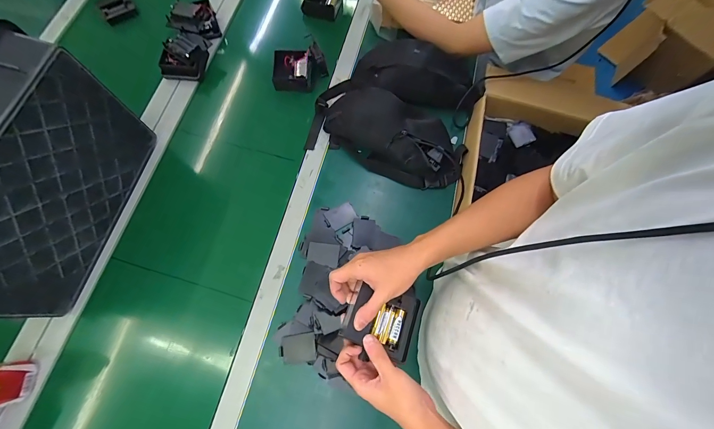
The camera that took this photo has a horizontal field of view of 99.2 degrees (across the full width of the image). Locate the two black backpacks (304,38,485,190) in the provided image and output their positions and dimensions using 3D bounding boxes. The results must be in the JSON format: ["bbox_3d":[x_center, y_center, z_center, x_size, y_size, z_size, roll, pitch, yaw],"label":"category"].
[{"bbox_3d":[0.093,-0.240,0.676,0.345,0.085,0.311,19,73,4],"label":"two black backpacks"}]

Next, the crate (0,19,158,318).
[{"bbox_3d":[-0.514,-0.039,0.490,0.100,0.262,0.385,13,73,3],"label":"crate"}]

